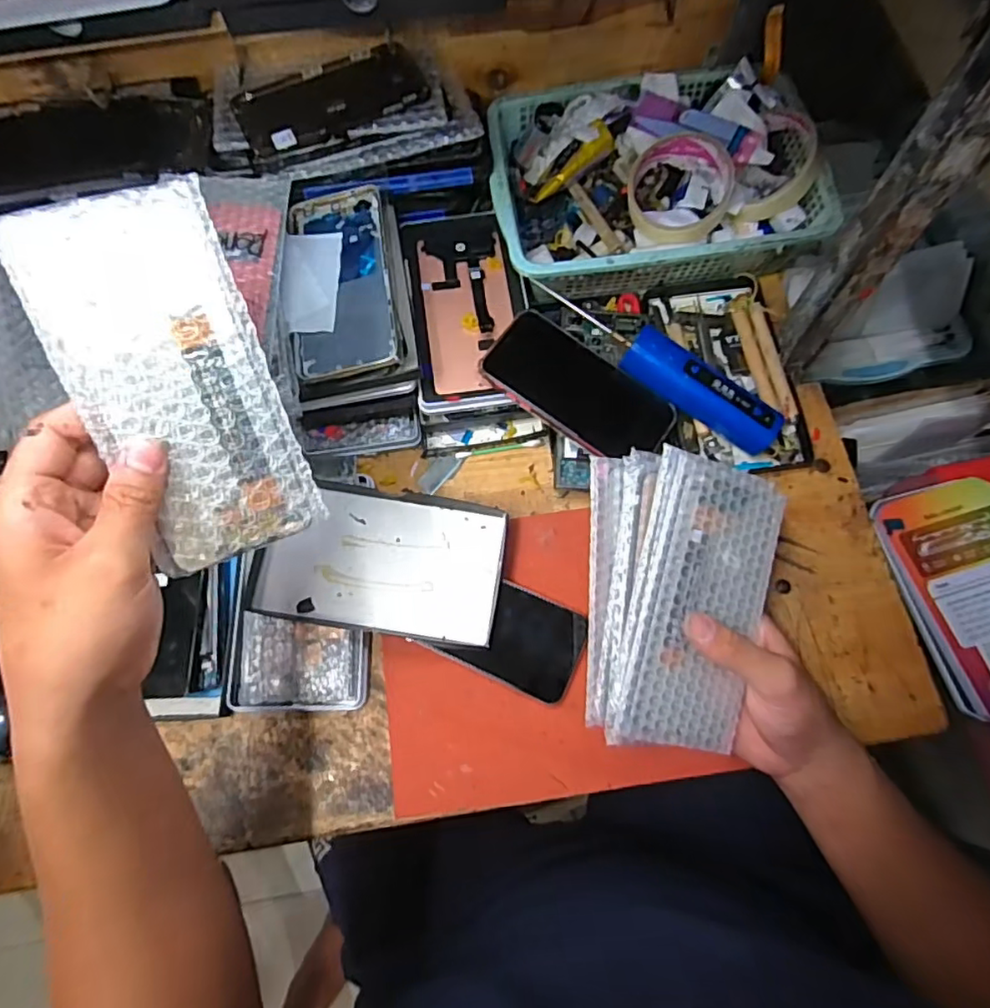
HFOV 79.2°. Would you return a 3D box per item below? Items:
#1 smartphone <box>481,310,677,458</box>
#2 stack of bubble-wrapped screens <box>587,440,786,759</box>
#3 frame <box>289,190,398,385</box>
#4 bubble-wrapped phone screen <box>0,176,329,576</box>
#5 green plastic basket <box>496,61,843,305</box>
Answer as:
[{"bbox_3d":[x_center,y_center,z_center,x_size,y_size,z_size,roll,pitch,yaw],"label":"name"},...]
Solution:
[{"bbox_3d":[0.067,-0.090,0.473,0.149,0.006,0.077,34,73,2],"label":"smartphone"},{"bbox_3d":[0.119,0.061,0.386,0.114,0.045,0.176,3,86,-14],"label":"stack of bubble-wrapped screens"},{"bbox_3d":[-0.119,-0.176,0.458,0.074,0.007,0.170,-9,72,-1],"label":"frame"},{"bbox_3d":[-0.152,-0.055,0.291,0.085,0.006,0.173,-23,110,-20],"label":"bubble-wrapped phone screen"},{"bbox_3d":[0.132,-0.279,0.513,0.261,0.061,0.186,-7,72,0],"label":"green plastic basket"}]

